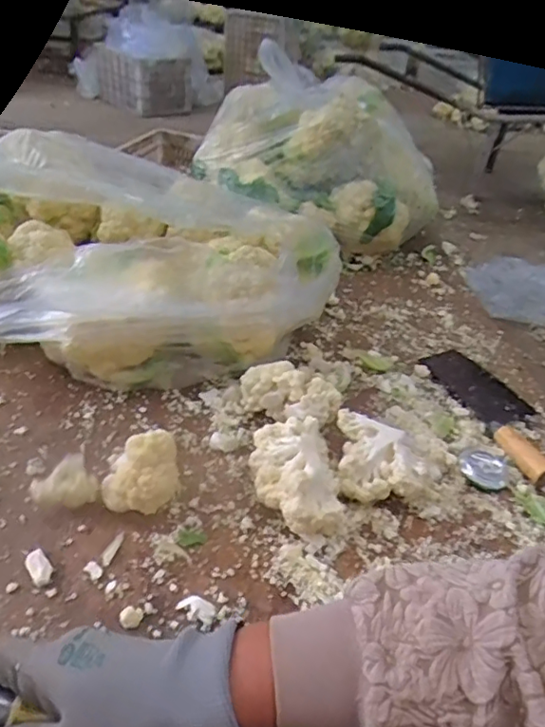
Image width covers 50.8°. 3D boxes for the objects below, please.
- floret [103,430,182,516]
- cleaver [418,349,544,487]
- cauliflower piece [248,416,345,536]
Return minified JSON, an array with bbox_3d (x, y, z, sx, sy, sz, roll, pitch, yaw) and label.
[{"bbox_3d":[-0.139,0.117,0.603,0.074,0.083,0.057,8,36,1],"label":"floret"},{"bbox_3d":[0.319,0.058,0.812,0.107,0.026,0.266,-9,39,-21],"label":"cleaver"},{"bbox_3d":[0.028,0.126,0.637,0.098,0.063,0.142,-3,37,-13],"label":"cauliflower piece"}]

